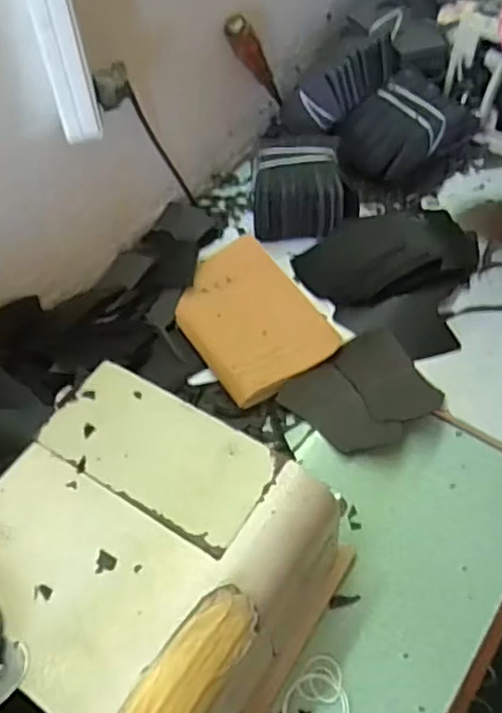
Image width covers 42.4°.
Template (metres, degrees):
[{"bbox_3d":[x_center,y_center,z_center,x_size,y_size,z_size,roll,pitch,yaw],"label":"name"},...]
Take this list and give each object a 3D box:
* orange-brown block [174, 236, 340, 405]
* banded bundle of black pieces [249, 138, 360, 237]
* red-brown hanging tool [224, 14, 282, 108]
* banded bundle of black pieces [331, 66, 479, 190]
[{"bbox_3d":[-0.005,-0.046,0.720,0.134,0.028,0.208,-25,58,-16],"label":"orange-brown block"},{"bbox_3d":[0.063,-0.214,0.814,0.126,0.078,0.131,-2,54,0],"label":"banded bundle of black pieces"},{"bbox_3d":[0.011,-0.376,0.838,0.024,0.192,0.030,26,93,19],"label":"red-brown hanging tool"},{"bbox_3d":[0.206,-0.295,0.855,0.182,0.085,0.122,-39,62,-23],"label":"banded bundle of black pieces"}]

